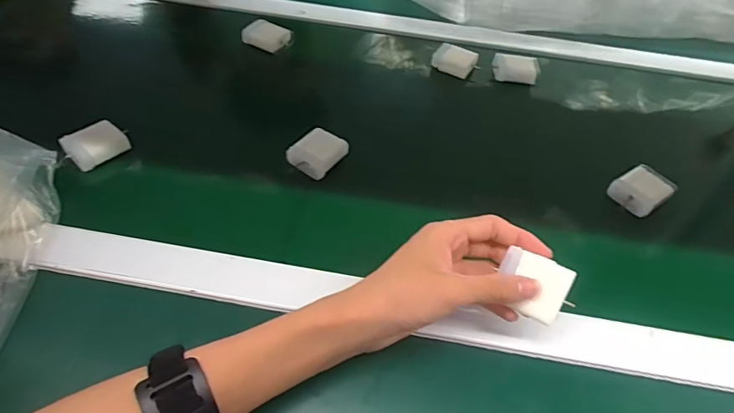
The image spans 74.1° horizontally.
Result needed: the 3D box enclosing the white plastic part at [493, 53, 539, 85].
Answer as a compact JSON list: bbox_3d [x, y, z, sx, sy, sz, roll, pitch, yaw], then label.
[{"bbox_3d":[0.186,-0.173,0.607,0.053,0.020,0.039,6,49,-1],"label":"white plastic part"}]

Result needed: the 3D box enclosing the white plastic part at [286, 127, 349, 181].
[{"bbox_3d":[-0.048,-0.054,0.480,0.037,0.022,0.054,29,52,18],"label":"white plastic part"}]

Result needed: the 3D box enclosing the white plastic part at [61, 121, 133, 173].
[{"bbox_3d":[-0.260,-0.061,0.463,0.036,0.028,0.050,32,53,21],"label":"white plastic part"}]

